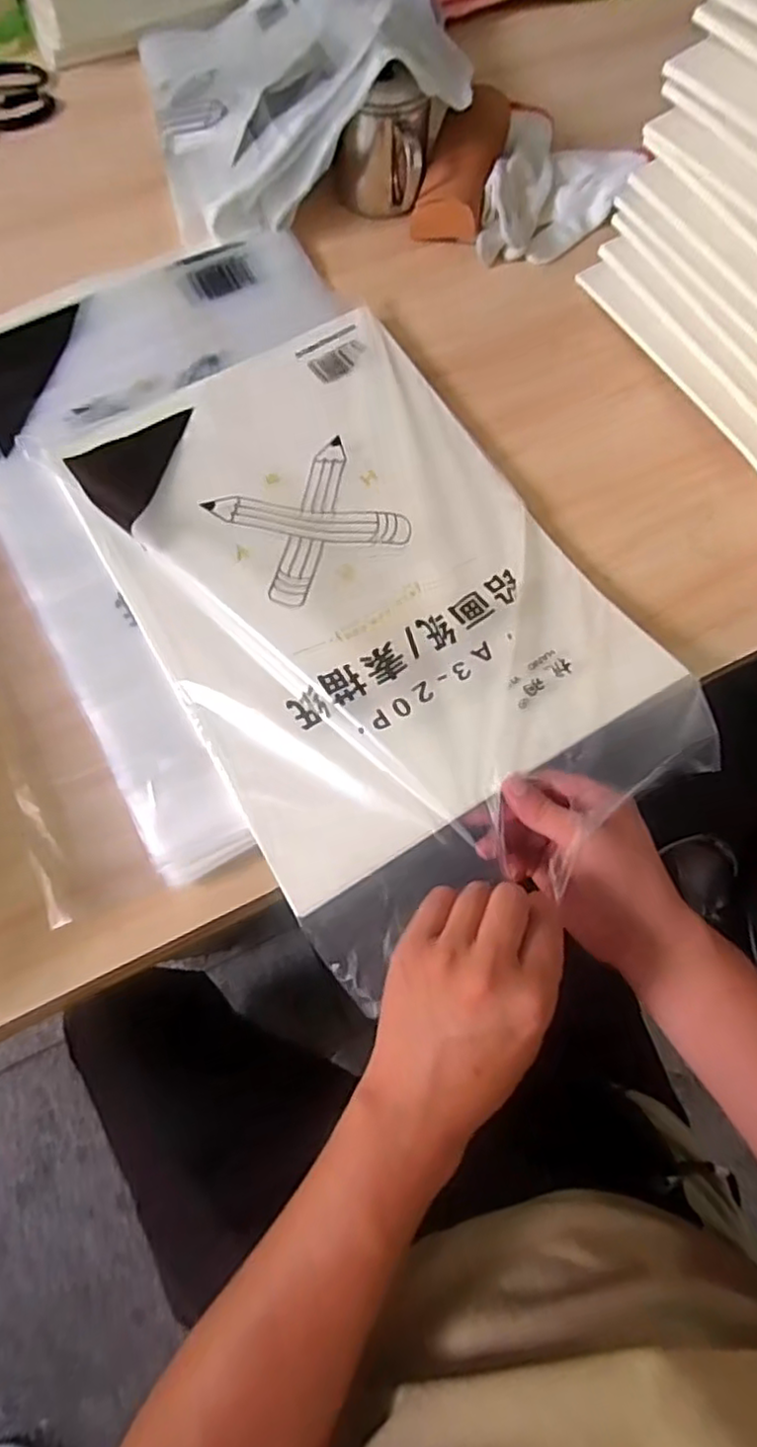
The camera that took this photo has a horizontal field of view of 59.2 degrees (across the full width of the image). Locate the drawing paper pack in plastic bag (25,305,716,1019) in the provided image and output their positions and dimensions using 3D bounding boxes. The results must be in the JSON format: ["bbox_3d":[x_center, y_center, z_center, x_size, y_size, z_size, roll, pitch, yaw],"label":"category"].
[{"bbox_3d":[-0.012,-0.110,0.475,0.302,0.026,0.456,-30,71,-12],"label":"drawing paper pack in plastic bag"}]

